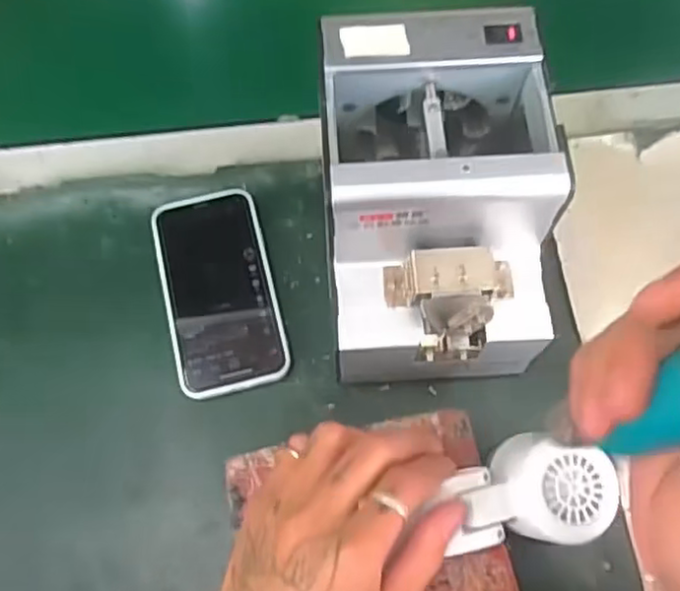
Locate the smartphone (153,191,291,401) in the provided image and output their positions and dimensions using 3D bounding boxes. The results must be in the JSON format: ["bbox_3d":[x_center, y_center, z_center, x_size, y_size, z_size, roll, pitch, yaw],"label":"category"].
[{"bbox_3d":[-0.084,-0.005,0.470,0.074,0.010,0.146,-14,66,-5],"label":"smartphone"}]

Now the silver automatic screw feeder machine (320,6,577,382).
[{"bbox_3d":[0.053,-0.050,0.410,0.128,0.142,0.175,-3,66,0],"label":"silver automatic screw feeder machine"}]

